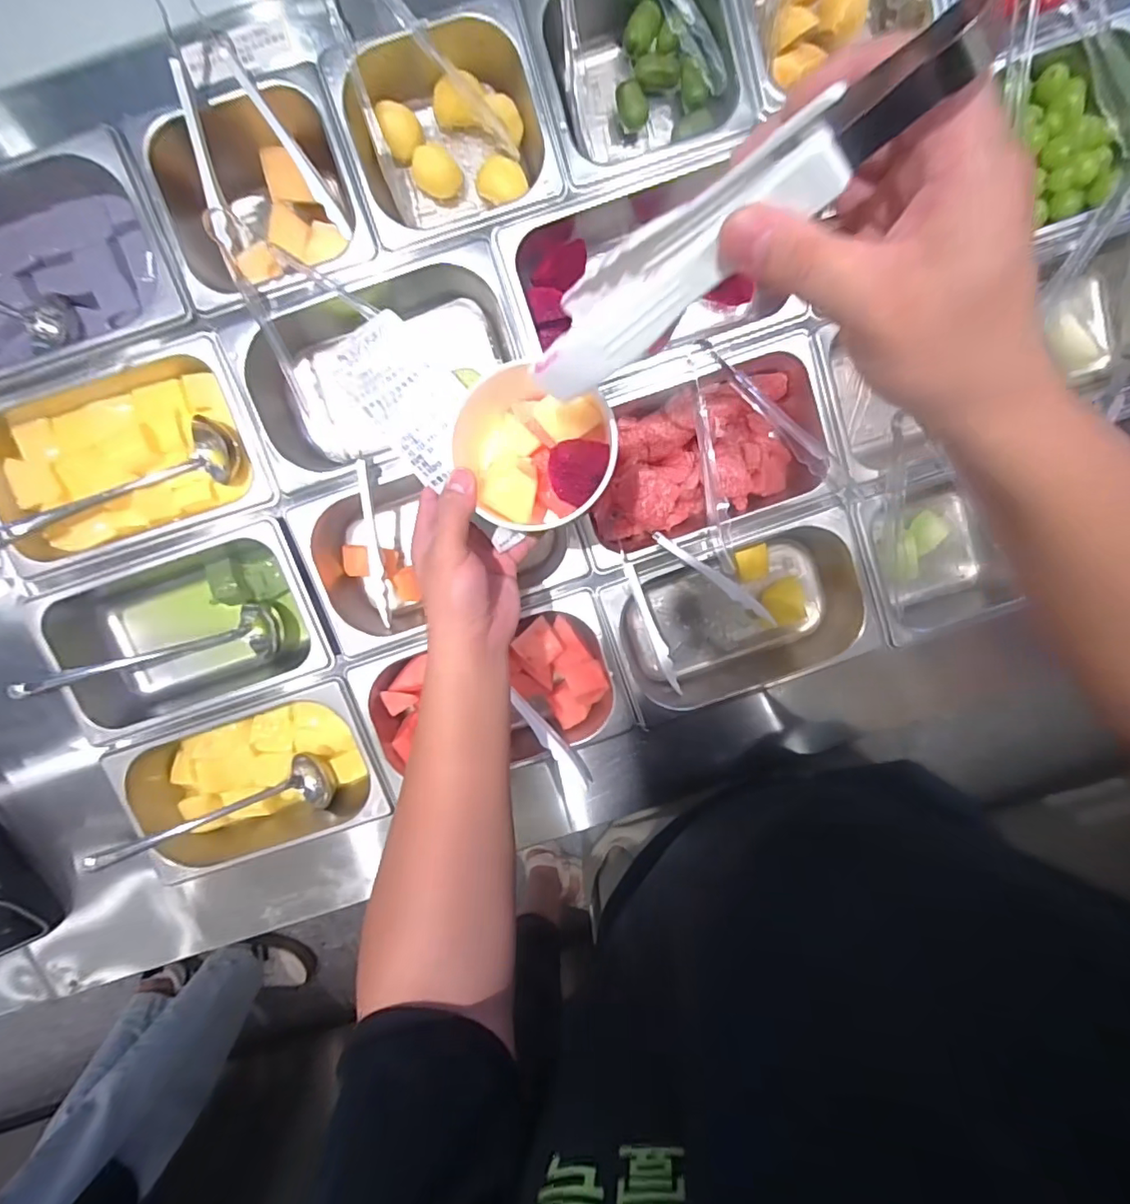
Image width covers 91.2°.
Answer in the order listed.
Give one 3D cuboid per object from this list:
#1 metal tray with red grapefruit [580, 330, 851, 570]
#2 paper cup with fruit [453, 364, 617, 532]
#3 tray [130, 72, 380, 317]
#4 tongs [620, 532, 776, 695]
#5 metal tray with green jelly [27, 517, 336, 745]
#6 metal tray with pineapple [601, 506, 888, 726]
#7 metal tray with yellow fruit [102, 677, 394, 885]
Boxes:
[{"bbox_3d":[0.130,-0.139,0.529,0.251,0.073,0.148,-21,98,0],"label":"metal tray with red grapefruit"},{"bbox_3d":[-0.022,-0.108,0.379,0.100,0.060,0.109,0,98,-2],"label":"paper cup with fruit"},{"bbox_3d":[-0.247,-0.329,0.475,0.161,0.088,0.141,-16,98,0],"label":"tray"},{"bbox_3d":[0.112,0.004,0.536,0.118,0.043,0.157,-44,97,4],"label":"tongs"},{"bbox_3d":[-0.354,0.023,0.559,0.234,0.124,0.148,-18,98,0],"label":"metal tray with green jelly"},{"bbox_3d":[0.176,0.013,0.569,0.253,0.070,0.150,-18,98,0],"label":"metal tray with pineapple"},{"bbox_3d":[-0.313,0.182,0.573,0.227,0.089,0.160,-18,98,0],"label":"metal tray with yellow fruit"}]

